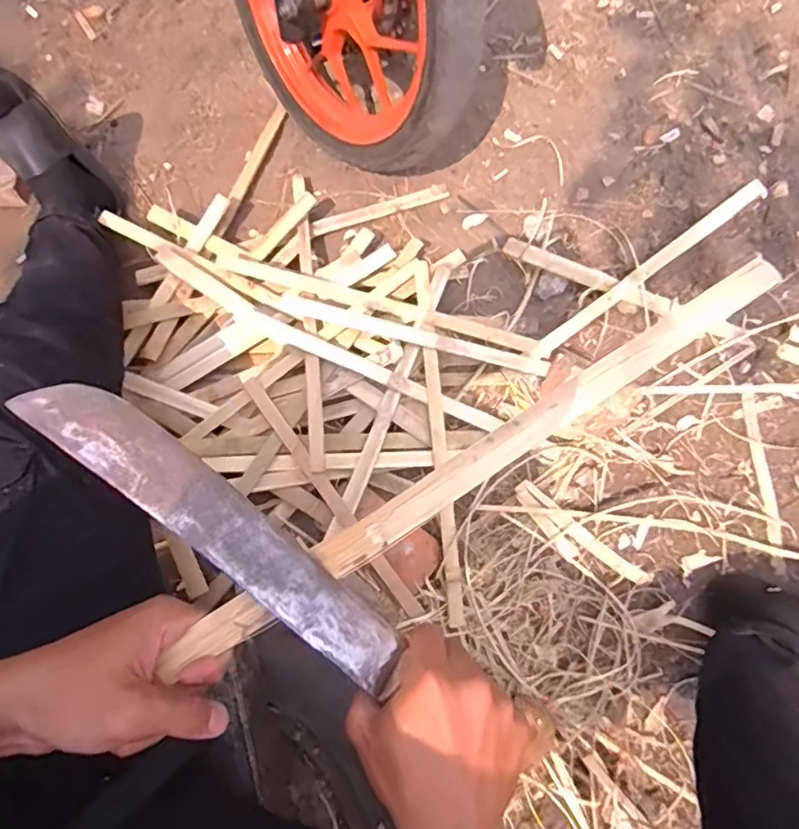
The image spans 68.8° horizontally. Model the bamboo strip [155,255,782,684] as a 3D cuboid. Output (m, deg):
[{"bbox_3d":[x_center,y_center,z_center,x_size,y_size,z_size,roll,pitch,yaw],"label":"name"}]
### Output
[{"bbox_3d":[0.065,0.023,0.385,0.474,0.010,0.025,-32,77,-10],"label":"bamboo strip"}]

